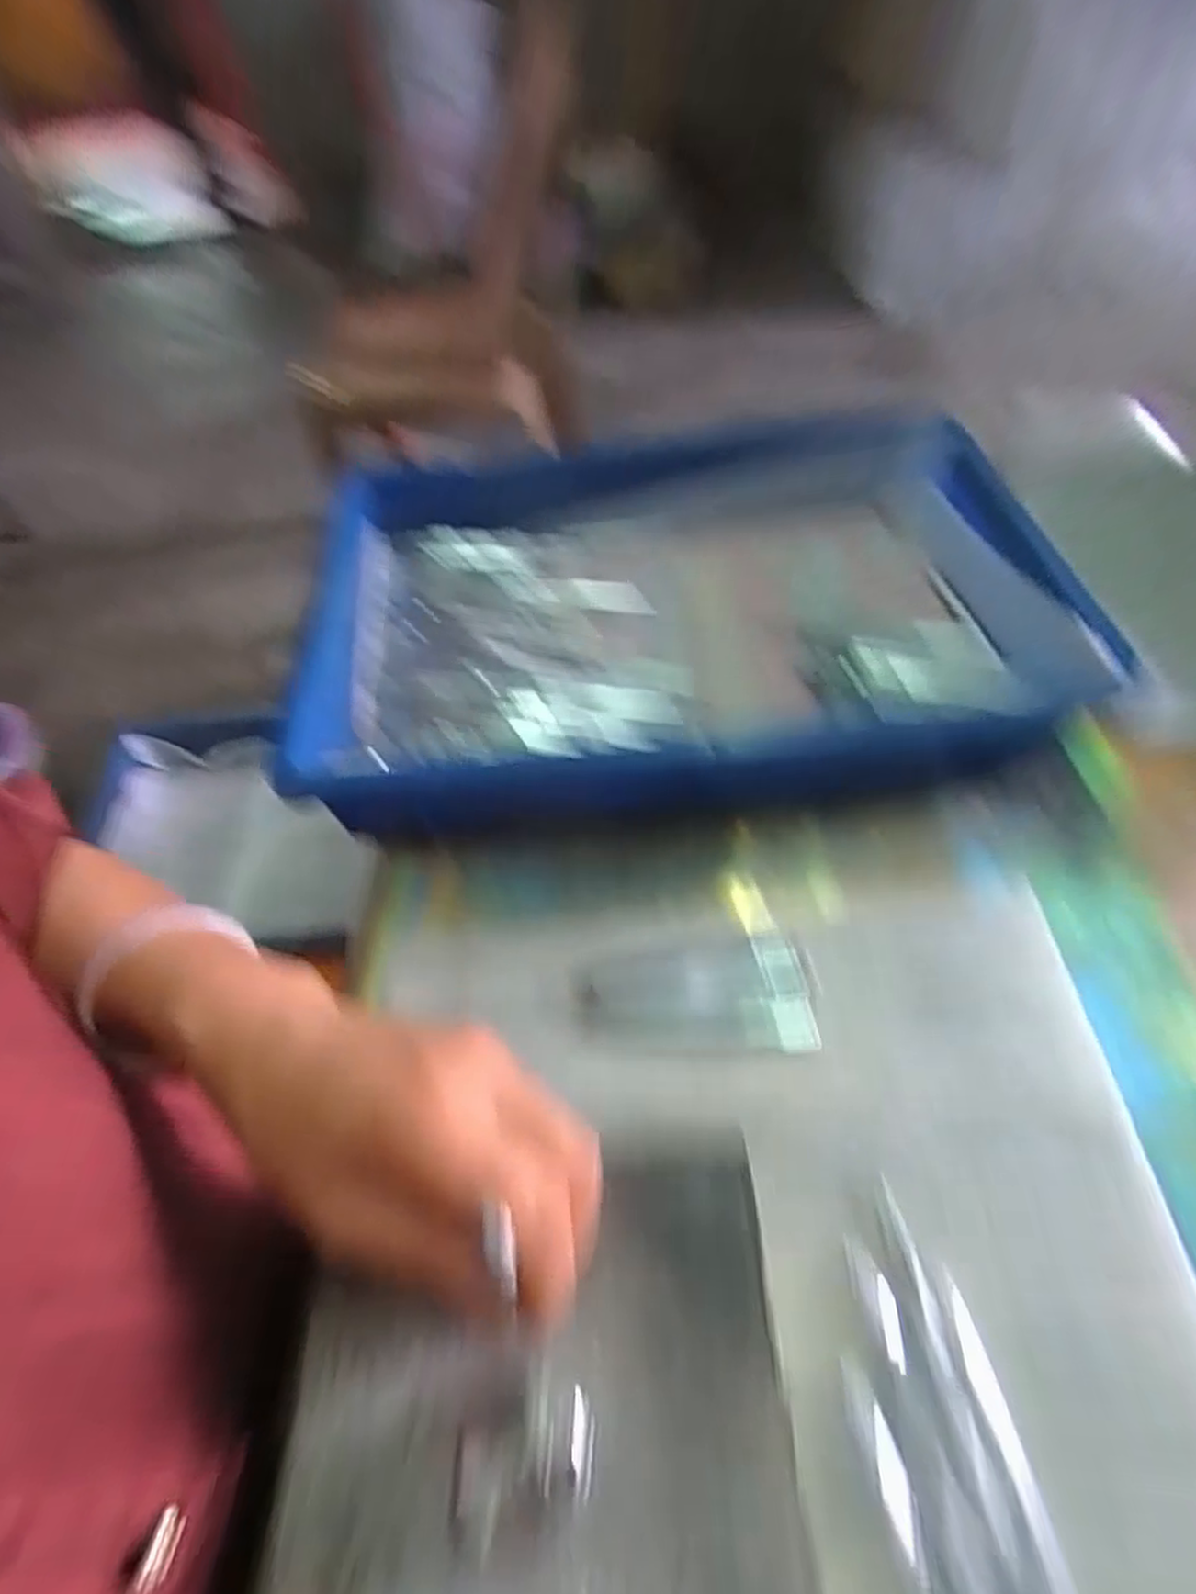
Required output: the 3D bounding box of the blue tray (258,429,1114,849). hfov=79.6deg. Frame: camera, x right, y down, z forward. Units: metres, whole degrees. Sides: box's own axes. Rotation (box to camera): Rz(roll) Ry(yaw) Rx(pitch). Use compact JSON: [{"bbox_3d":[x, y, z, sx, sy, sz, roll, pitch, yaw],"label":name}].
[{"bbox_3d":[0.040,-0.142,0.467,0.452,0.079,0.350,-5,53,1],"label":"blue tray"}]

